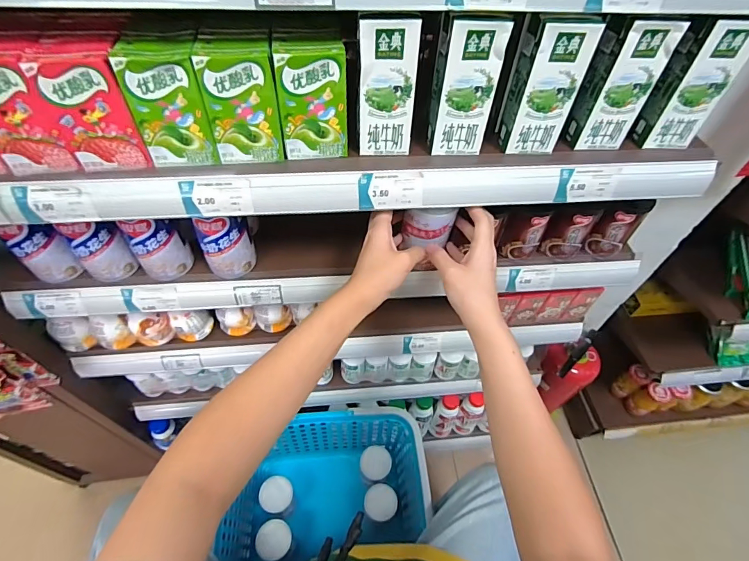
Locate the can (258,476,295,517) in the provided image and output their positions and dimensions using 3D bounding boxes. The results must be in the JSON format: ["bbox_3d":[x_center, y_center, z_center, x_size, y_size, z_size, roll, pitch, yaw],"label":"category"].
[{"bbox_3d":[-0.198,0.459,0.847,0.061,0.140,0.062,2,53,-2],"label":"can"}]

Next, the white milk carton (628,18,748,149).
[{"bbox_3d":[0.338,-0.202,0.431,0.060,0.138,0.034,1,53,-3],"label":"white milk carton"}]

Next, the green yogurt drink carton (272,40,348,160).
[{"bbox_3d":[-0.061,-0.177,0.403,0.064,0.107,0.034,-4,54,-6],"label":"green yogurt drink carton"}]

